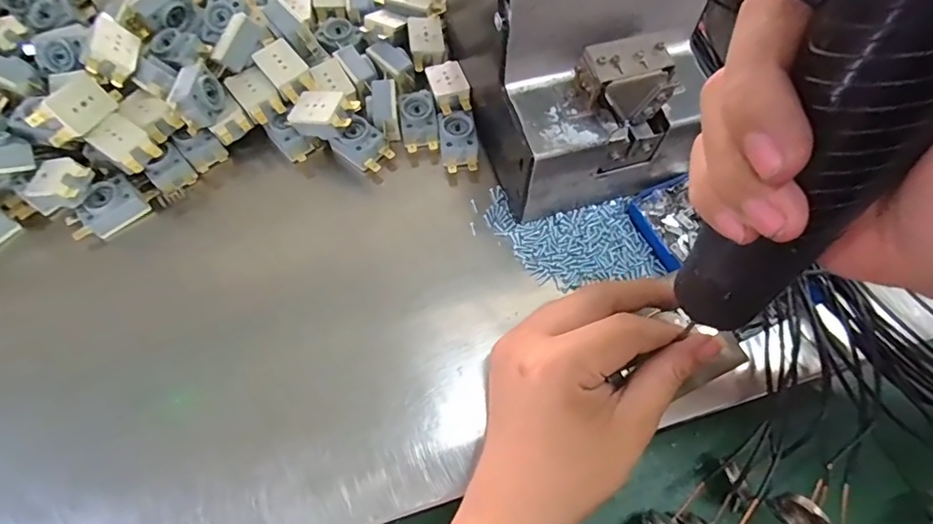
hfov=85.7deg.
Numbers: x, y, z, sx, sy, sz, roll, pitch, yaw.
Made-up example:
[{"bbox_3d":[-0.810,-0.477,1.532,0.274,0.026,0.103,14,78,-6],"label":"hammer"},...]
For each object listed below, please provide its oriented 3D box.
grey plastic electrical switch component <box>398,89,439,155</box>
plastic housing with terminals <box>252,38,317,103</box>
[{"bbox_3d":[-0.034,-0.104,0.369,0.026,0.014,0.043,-8,67,-3],"label":"grey plastic electrical switch component"},{"bbox_3d":[-0.128,-0.136,0.358,0.027,0.016,0.044,-35,71,-14],"label":"plastic housing with terminals"}]

